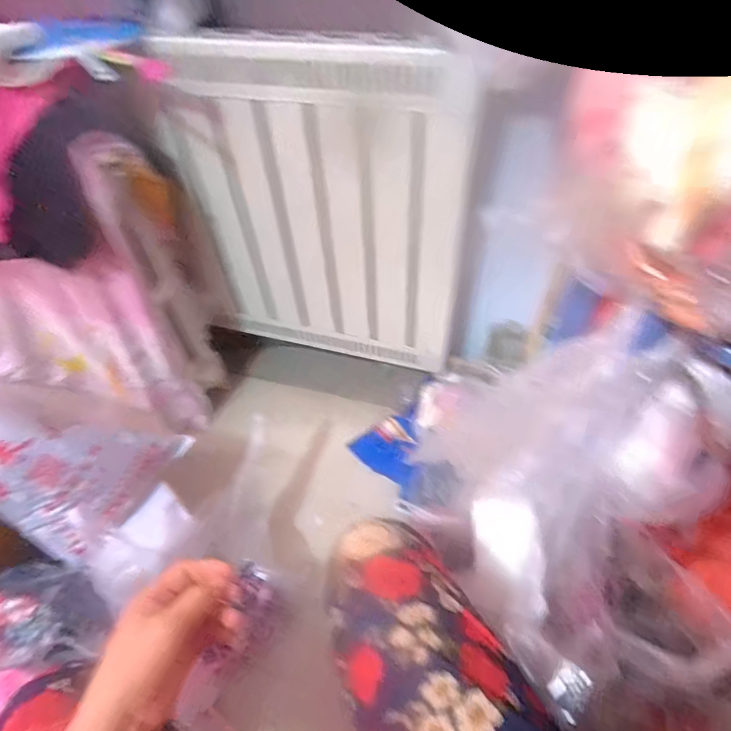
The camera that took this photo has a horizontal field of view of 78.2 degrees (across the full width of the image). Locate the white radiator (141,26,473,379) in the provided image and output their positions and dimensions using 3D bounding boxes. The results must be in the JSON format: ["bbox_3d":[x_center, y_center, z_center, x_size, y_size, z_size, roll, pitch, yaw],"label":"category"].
[{"bbox_3d":[-0.094,-0.240,0.849,0.538,0.593,0.085,13,51,14],"label":"white radiator"}]

